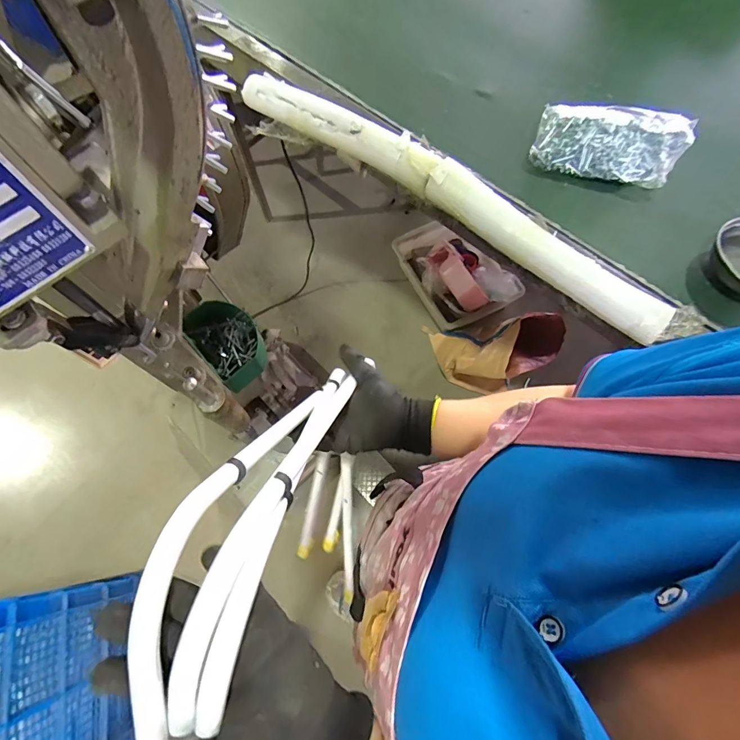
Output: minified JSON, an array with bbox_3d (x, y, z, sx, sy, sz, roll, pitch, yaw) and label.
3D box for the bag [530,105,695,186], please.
[{"bbox_3d":[0.477,-0.462,0.794,0.278,0.082,0.153,15,67,5],"label":"bag"}]

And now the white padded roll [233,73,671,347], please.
[{"bbox_3d":[0.145,-0.350,0.784,0.919,0.069,0.103,37,70,14],"label":"white padded roll"}]

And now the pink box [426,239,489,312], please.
[{"bbox_3d":[0.367,-0.382,1.636,0.112,0.093,0.299,-34,91,24],"label":"pink box"}]

